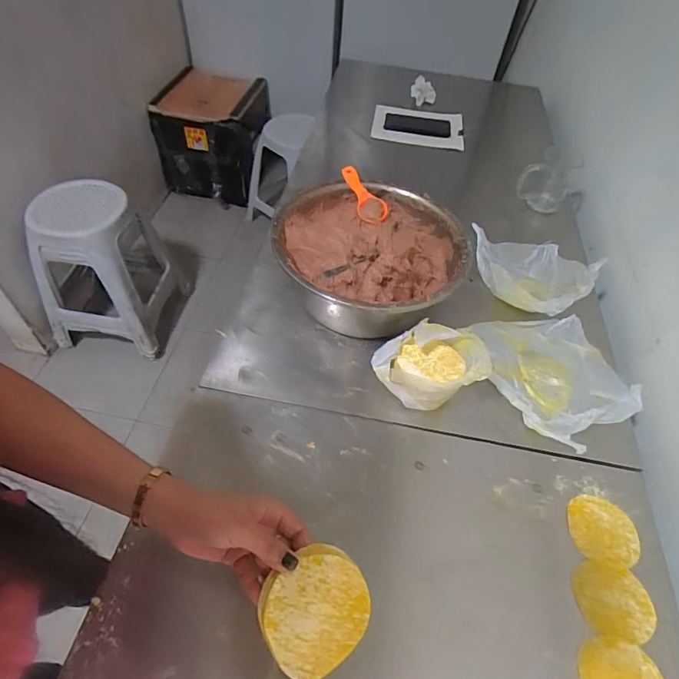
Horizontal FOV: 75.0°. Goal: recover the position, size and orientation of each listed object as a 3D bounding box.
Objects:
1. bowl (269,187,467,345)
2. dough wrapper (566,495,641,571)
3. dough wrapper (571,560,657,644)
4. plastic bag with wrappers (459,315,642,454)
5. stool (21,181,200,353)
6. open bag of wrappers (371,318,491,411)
[{"bbox_3d":[0.046,-0.126,0.691,0.274,0.152,0.274,2,51,-3],"label":"bowl"},{"bbox_3d":[0.313,0.225,0.524,0.079,0.004,0.075,13,51,6],"label":"dough wrapper"},{"bbox_3d":[0.298,0.282,0.479,0.081,0.004,0.073,9,51,3],"label":"dough wrapper"},{"bbox_3d":[0.313,0.043,0.650,0.193,0.043,0.233,-17,54,-17],"label":"plastic bag with wrappers"},{"bbox_3d":[-0.771,-0.252,1.486,0.364,0.525,0.399,8,51,2],"label":"stool"},{"bbox_3d":[0.120,0.037,0.606,0.139,0.089,0.094,16,52,8],"label":"open bag of wrappers"}]

